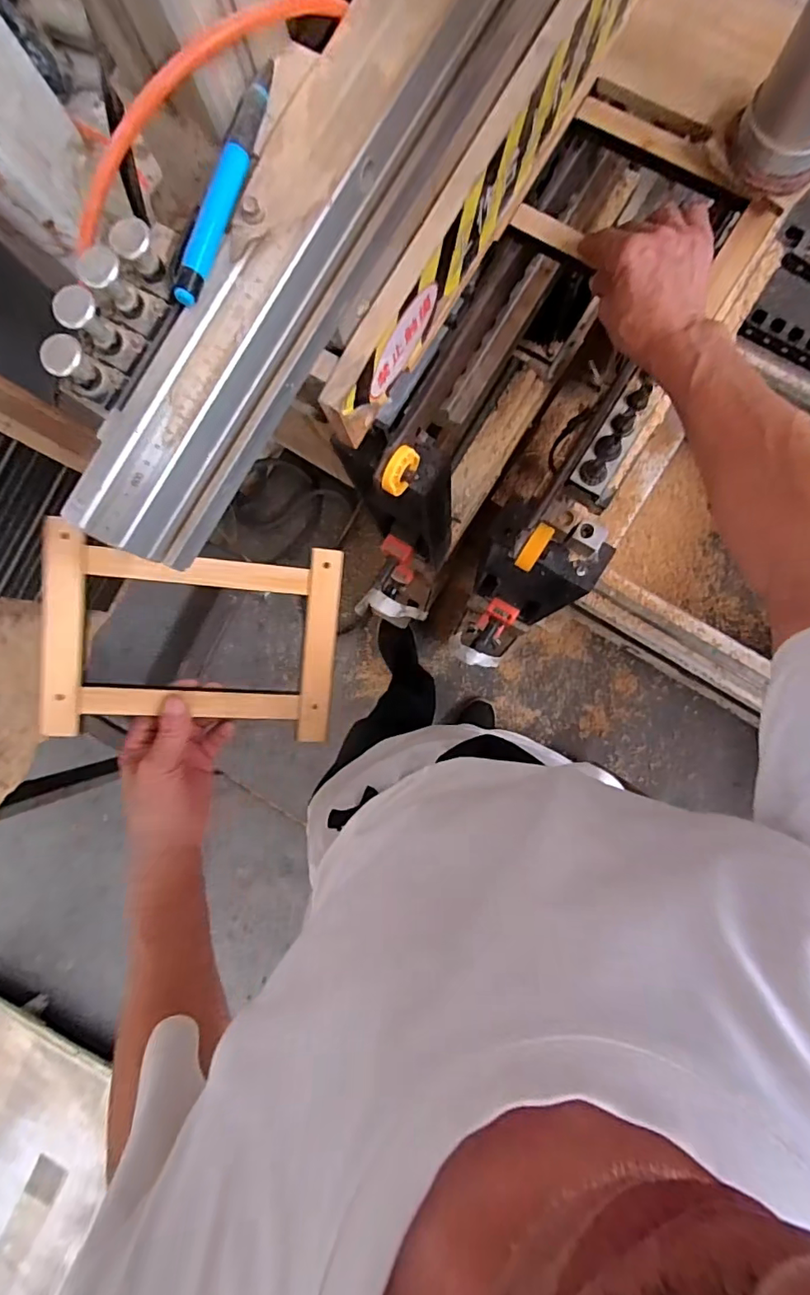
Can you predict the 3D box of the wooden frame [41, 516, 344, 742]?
[{"bbox_3d":[-0.181,-0.007,0.461,0.239,0.030,0.173,4,96,-14],"label":"wooden frame"}]

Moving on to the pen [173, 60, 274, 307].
[{"bbox_3d":[-0.090,-0.232,0.261,0.015,0.011,0.126,16,90,6],"label":"pen"}]

